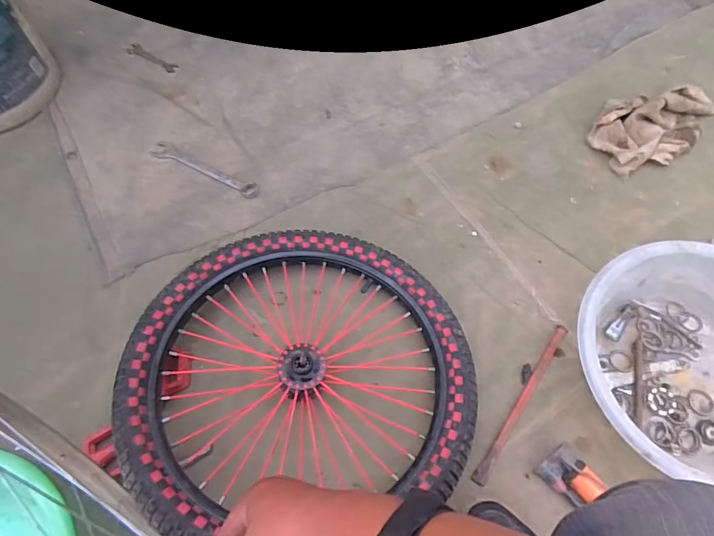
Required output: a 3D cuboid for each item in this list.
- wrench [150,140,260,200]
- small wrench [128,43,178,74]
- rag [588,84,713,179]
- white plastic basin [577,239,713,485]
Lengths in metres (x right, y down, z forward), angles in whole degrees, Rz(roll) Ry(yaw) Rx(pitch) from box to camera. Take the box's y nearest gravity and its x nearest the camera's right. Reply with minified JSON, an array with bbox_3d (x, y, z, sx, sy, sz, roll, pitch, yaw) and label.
[{"bbox_3d":[-0.292,-0.188,0.895,0.226,0.009,0.040,26,62,8],"label":"wrench"},{"bbox_3d":[-0.448,-0.455,1.007,0.136,0.004,0.039,32,57,11],"label":"small wrench"},{"bbox_3d":[0.586,-0.293,0.909,0.267,0.059,0.171,-27,66,-10],"label":"rag"},{"bbox_3d":[0.481,0.142,0.667,0.333,0.122,0.318,-1,64,3],"label":"white plastic basin"}]

